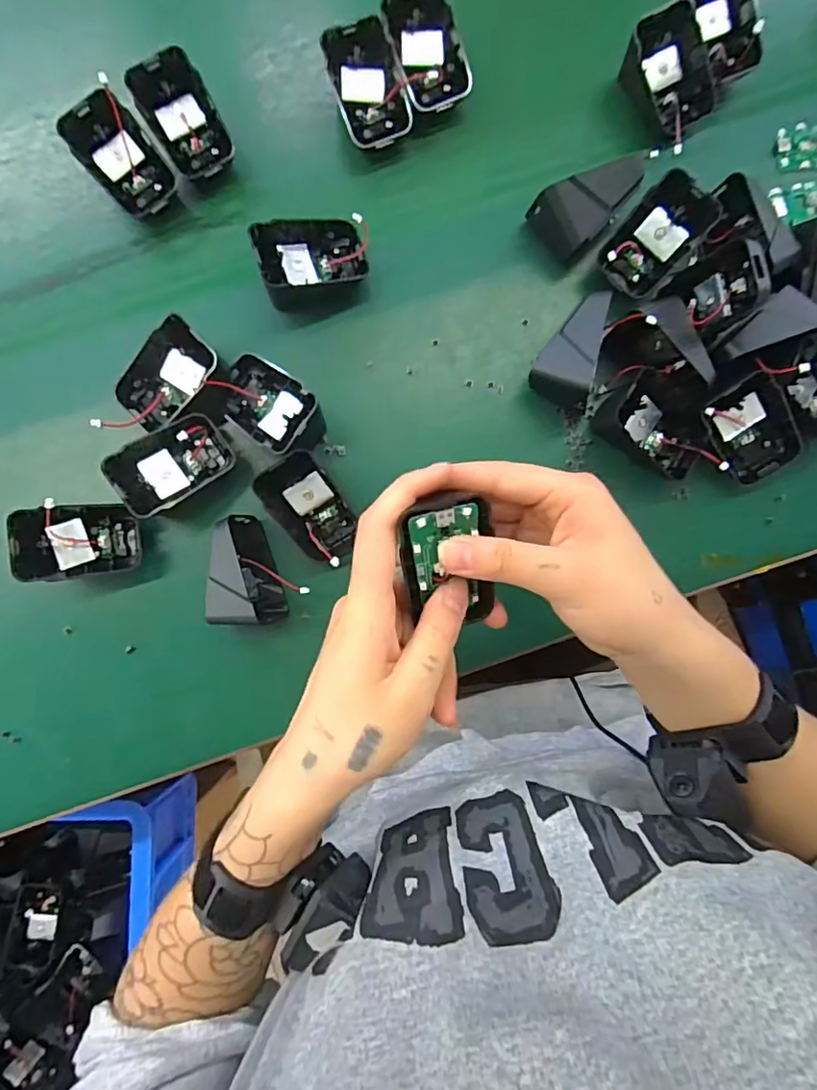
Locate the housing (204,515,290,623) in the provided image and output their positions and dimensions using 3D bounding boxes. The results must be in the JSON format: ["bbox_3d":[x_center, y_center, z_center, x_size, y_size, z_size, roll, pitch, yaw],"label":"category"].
[{"bbox_3d":[-0.102,0.016,0.352,0.043,0.032,0.067,0,88,0],"label":"housing"}]

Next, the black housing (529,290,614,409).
[{"bbox_3d":[0.106,-0.122,0.345,0.037,0.045,0.064,28,89,1],"label":"black housing"}]

